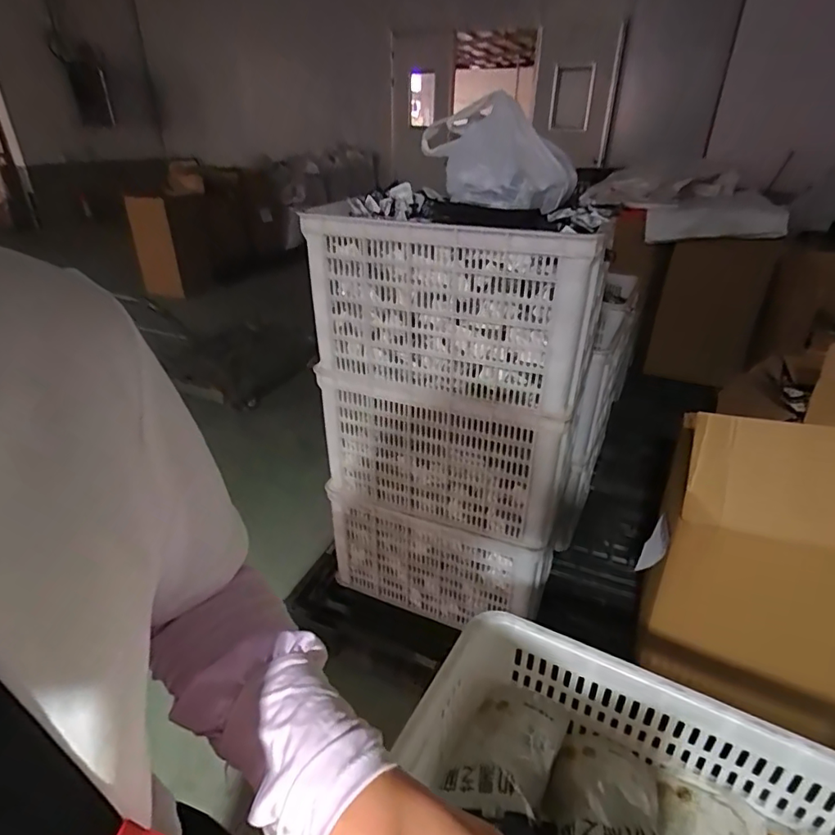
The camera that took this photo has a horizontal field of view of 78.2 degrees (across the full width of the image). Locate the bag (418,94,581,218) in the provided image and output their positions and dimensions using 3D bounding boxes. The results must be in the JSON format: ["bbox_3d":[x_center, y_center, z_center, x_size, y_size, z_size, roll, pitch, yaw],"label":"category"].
[{"bbox_3d":[0.156,-0.507,0.985,0.288,0.170,0.234,6,29,4],"label":"bag"}]

